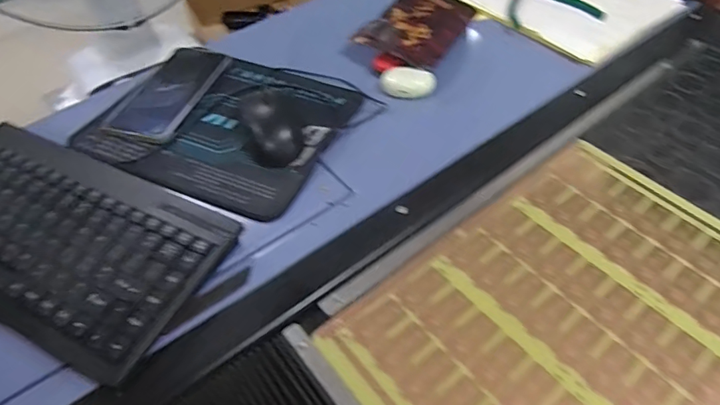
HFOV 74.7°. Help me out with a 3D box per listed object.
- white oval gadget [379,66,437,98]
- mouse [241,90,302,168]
[{"bbox_3d":[0.060,-0.148,0.582,0.068,0.017,0.039,-2,50,-1],"label":"white oval gadget"},{"bbox_3d":[-0.086,-0.077,0.476,0.054,0.032,0.085,-15,51,-11],"label":"mouse"}]

